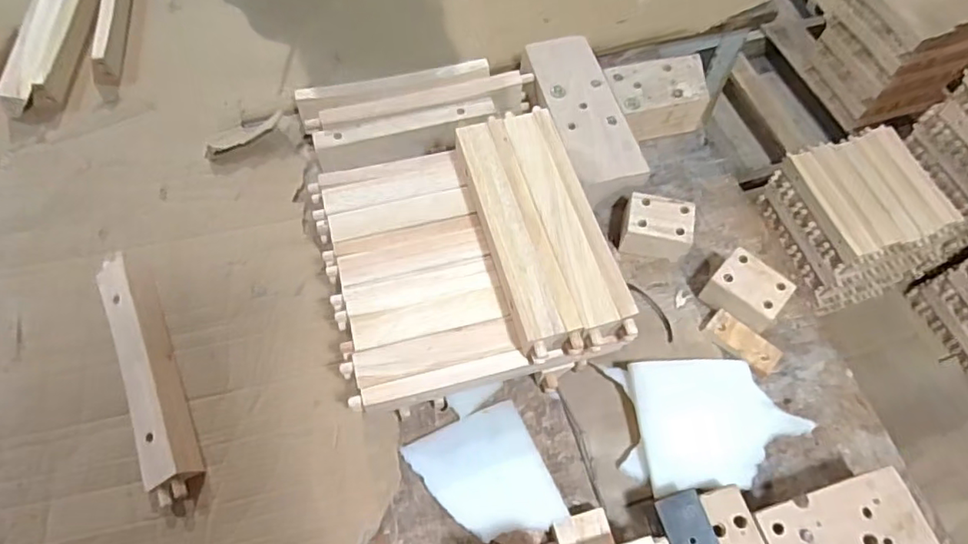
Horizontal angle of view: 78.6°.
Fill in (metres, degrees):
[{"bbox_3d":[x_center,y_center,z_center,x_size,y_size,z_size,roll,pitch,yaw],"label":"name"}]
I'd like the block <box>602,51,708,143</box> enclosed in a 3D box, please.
[{"bbox_3d":[0.220,-0.219,0.759,0.121,0.060,0.087,-9,64,-7],"label":"block"}]

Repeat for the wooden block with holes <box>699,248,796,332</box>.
[{"bbox_3d":[0.282,0.021,0.635,0.072,0.052,0.059,41,68,16],"label":"wooden block with holes"}]

